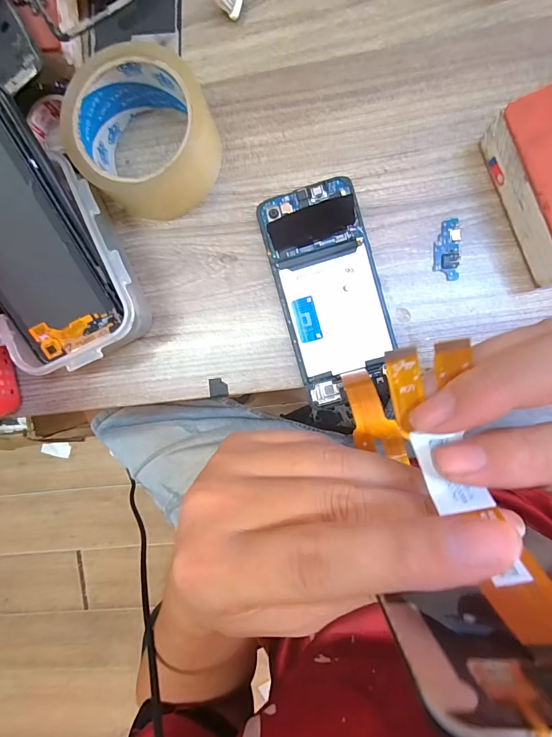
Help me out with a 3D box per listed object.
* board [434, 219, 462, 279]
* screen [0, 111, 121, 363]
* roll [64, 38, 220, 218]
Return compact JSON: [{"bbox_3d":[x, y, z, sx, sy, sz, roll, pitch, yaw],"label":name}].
[{"bbox_3d":[0.126,-0.088,0.271,0.018,0.004,0.043,0,92,6],"label":"board"},{"bbox_3d":[-0.168,-0.083,0.235,0.069,0.006,0.154,-21,109,6],"label":"screen"},{"bbox_3d":[-0.094,-0.165,0.266,0.093,0.049,0.093,0,92,6],"label":"roll"}]

